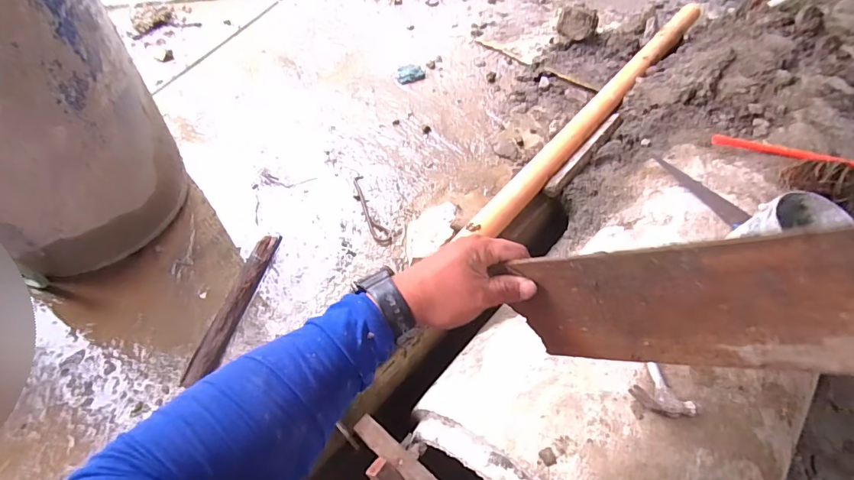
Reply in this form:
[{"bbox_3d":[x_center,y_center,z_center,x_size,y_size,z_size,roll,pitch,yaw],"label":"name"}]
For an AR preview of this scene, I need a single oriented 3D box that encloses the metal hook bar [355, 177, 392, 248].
[{"bbox_3d":[-0.174,-0.090,1.325,0.048,0.013,0.293,-20,54,-12],"label":"metal hook bar"}]

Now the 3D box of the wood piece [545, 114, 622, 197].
[{"bbox_3d":[0.524,-0.291,1.430,0.041,0.034,0.449,33,60,25],"label":"wood piece"}]

